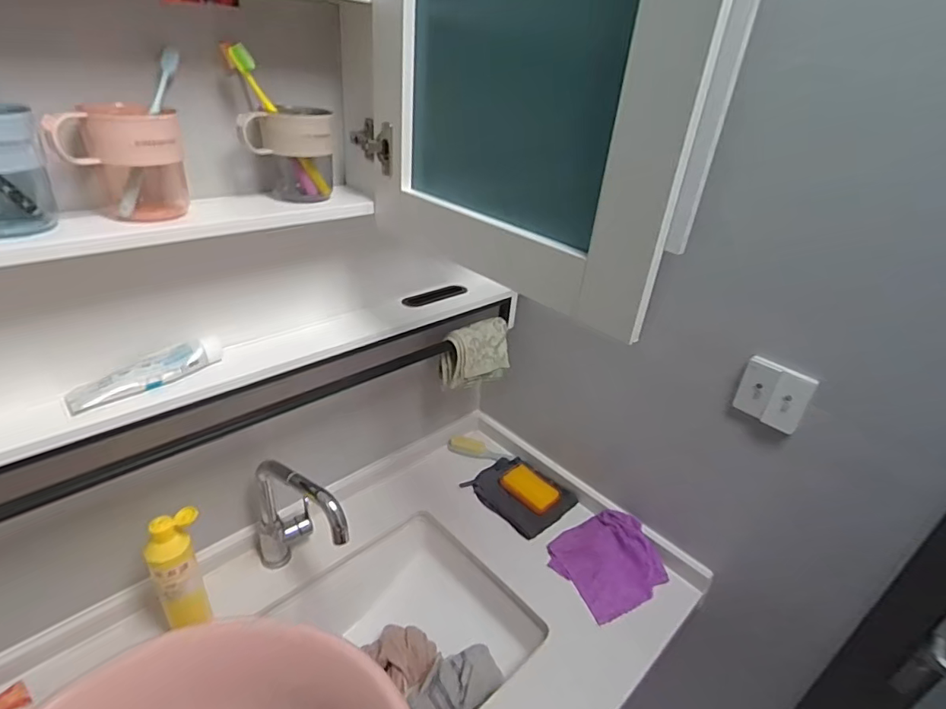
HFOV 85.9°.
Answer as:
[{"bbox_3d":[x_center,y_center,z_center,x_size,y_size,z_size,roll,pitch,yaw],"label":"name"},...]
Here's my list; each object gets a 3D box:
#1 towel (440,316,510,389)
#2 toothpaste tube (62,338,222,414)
[{"bbox_3d":[0.009,0.003,0.961,0.136,0.108,0.059,-13,35,-29],"label":"towel"},{"bbox_3d":[-0.383,0.019,0.606,0.038,0.032,0.168,25,36,31],"label":"toothpaste tube"}]

